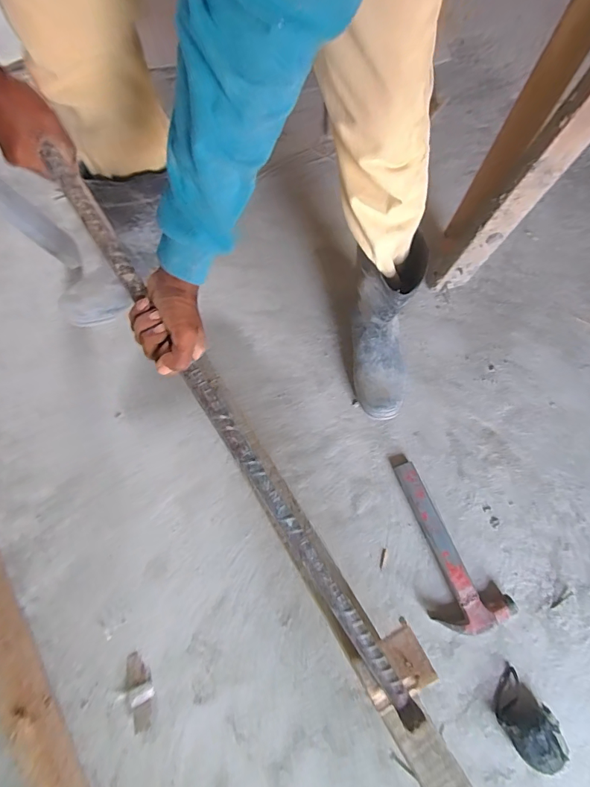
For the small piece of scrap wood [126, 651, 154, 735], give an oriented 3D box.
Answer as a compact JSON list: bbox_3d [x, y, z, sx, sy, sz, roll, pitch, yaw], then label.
[{"bbox_3d":[-0.240,0.456,0.645,0.043,0.009,0.101,-27,57,-4],"label":"small piece of scrap wood"}]

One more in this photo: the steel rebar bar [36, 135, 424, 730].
[{"bbox_3d":[-0.074,0.034,0.449,0.027,0.016,0.698,-33,87,-10],"label":"steel rebar bar"}]

